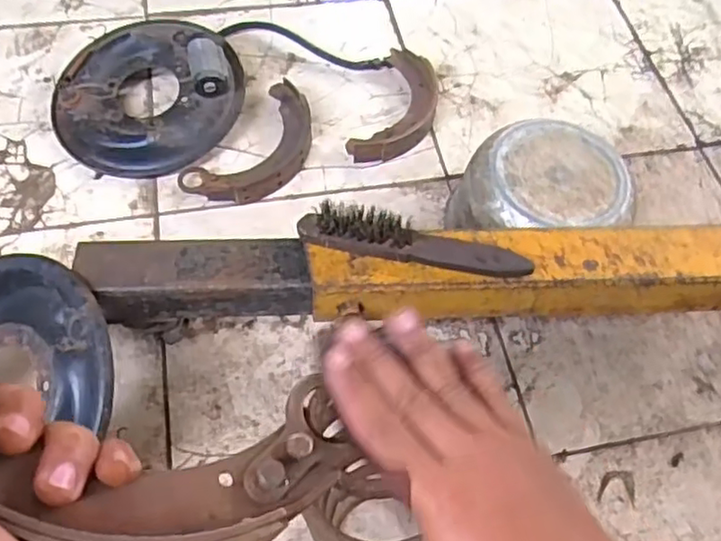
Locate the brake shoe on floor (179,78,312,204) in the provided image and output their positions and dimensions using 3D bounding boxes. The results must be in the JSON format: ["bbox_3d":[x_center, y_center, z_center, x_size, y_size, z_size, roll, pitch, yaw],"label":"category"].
[{"bbox_3d":[-0.141,-0.170,0.926,0.122,0.031,0.224,35,65,15],"label":"brake shoe on floor"}]

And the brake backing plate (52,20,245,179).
[{"bbox_3d":[-0.302,-0.253,0.935,0.261,0.082,0.238,2,61,-3],"label":"brake backing plate"}]

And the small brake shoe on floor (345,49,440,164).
[{"bbox_3d":[0.062,-0.241,0.979,0.099,0.036,0.220,19,62,7],"label":"small brake shoe on floor"}]

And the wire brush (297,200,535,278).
[{"bbox_3d":[0.055,-0.029,0.651,0.229,0.034,0.036,10,59,2],"label":"wire brush"}]

